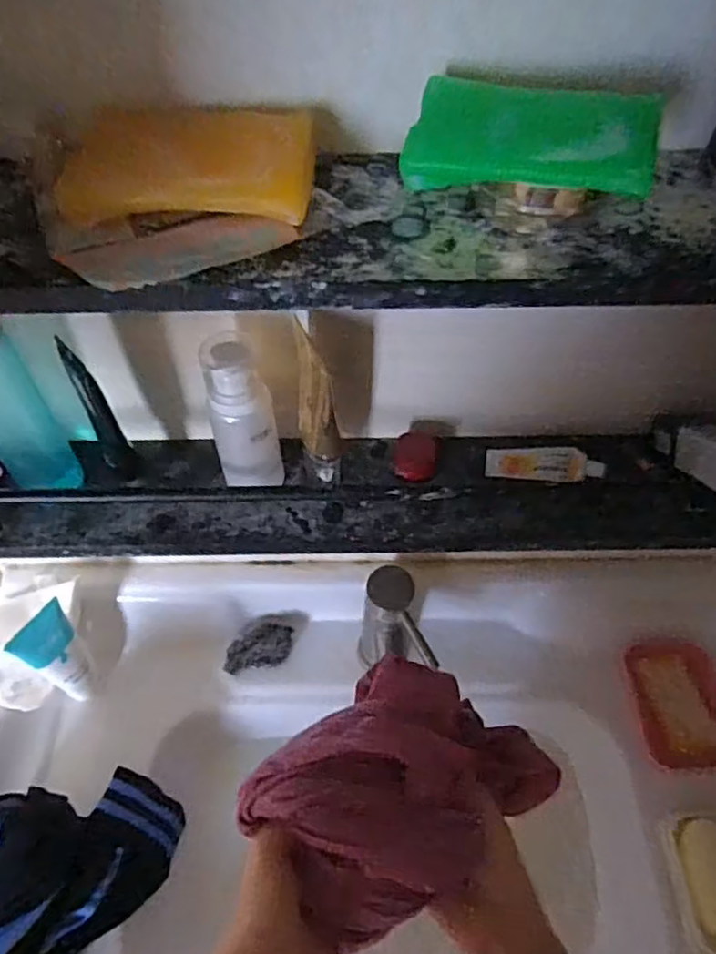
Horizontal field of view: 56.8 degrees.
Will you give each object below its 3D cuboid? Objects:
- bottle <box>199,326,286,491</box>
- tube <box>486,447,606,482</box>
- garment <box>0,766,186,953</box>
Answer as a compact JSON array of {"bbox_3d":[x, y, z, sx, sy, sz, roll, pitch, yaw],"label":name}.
[{"bbox_3d":[-0.079,-0.041,0.456,0.044,0.128,0.046,-9,55,-8],"label":"bottle"},{"bbox_3d":[0.142,-0.011,0.507,0.084,0.017,0.030,8,55,4],"label":"tube"},{"bbox_3d":[-0.275,0.357,0.568,0.130,0.136,0.237,31,59,19],"label":"garment"}]

